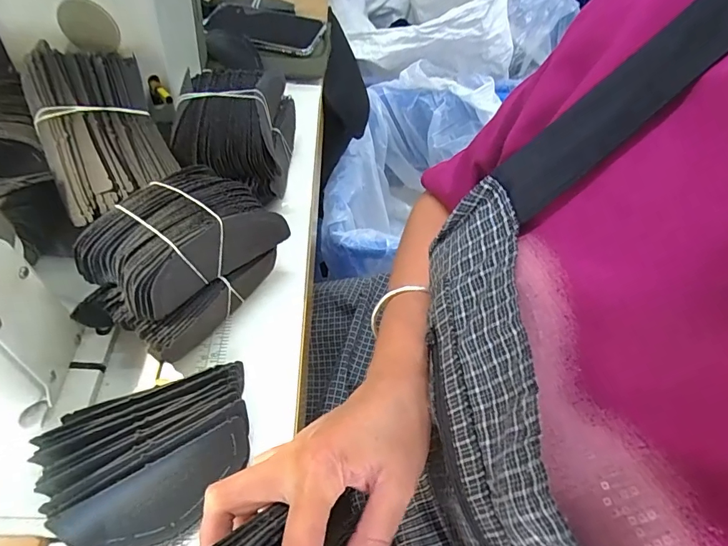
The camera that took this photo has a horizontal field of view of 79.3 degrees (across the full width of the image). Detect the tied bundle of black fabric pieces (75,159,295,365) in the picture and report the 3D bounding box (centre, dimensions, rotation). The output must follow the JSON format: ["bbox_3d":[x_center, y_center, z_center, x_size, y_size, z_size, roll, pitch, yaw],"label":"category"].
[{"bbox_3d":[-0.137,-0.011,0.347,0.094,0.100,0.151,26,59,17],"label":"tied bundle of black fabric pieces"}]

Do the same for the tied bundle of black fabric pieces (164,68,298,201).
[{"bbox_3d":[-0.120,-0.138,0.427,0.100,0.084,0.122,-6,55,-4],"label":"tied bundle of black fabric pieces"}]

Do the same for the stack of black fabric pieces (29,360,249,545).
[{"bbox_3d":[-0.140,0.122,0.292,0.125,0.037,0.090,-14,56,-9],"label":"stack of black fabric pieces"}]

